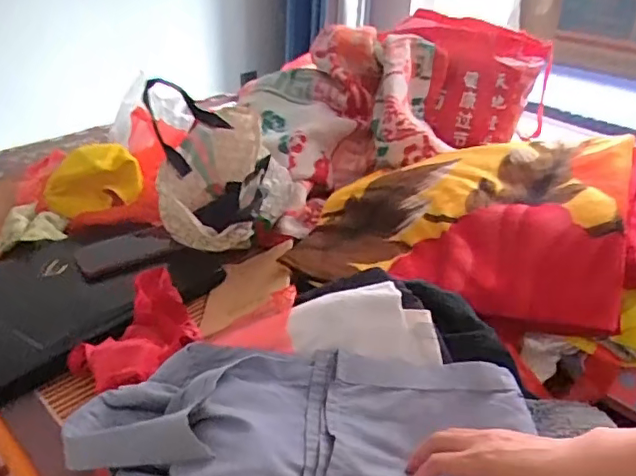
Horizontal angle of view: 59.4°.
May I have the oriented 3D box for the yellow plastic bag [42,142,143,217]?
[{"bbox_3d":[-0.395,-0.102,0.985,0.159,0.106,0.068,-6,33,-13],"label":"yellow plastic bag"}]

